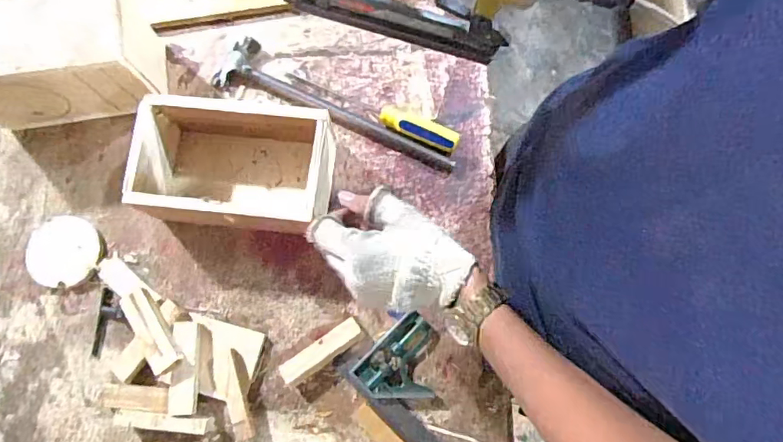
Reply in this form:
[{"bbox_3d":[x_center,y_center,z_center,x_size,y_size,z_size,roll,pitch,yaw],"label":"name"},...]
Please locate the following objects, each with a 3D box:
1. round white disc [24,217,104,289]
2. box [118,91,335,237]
[{"bbox_3d":[-0.373,0.034,0.585,0.079,0.012,0.080,0,78,0],"label":"round white disc"},{"bbox_3d":[-0.167,-0.059,0.556,0.194,0.081,0.119,4,79,2],"label":"box"}]

